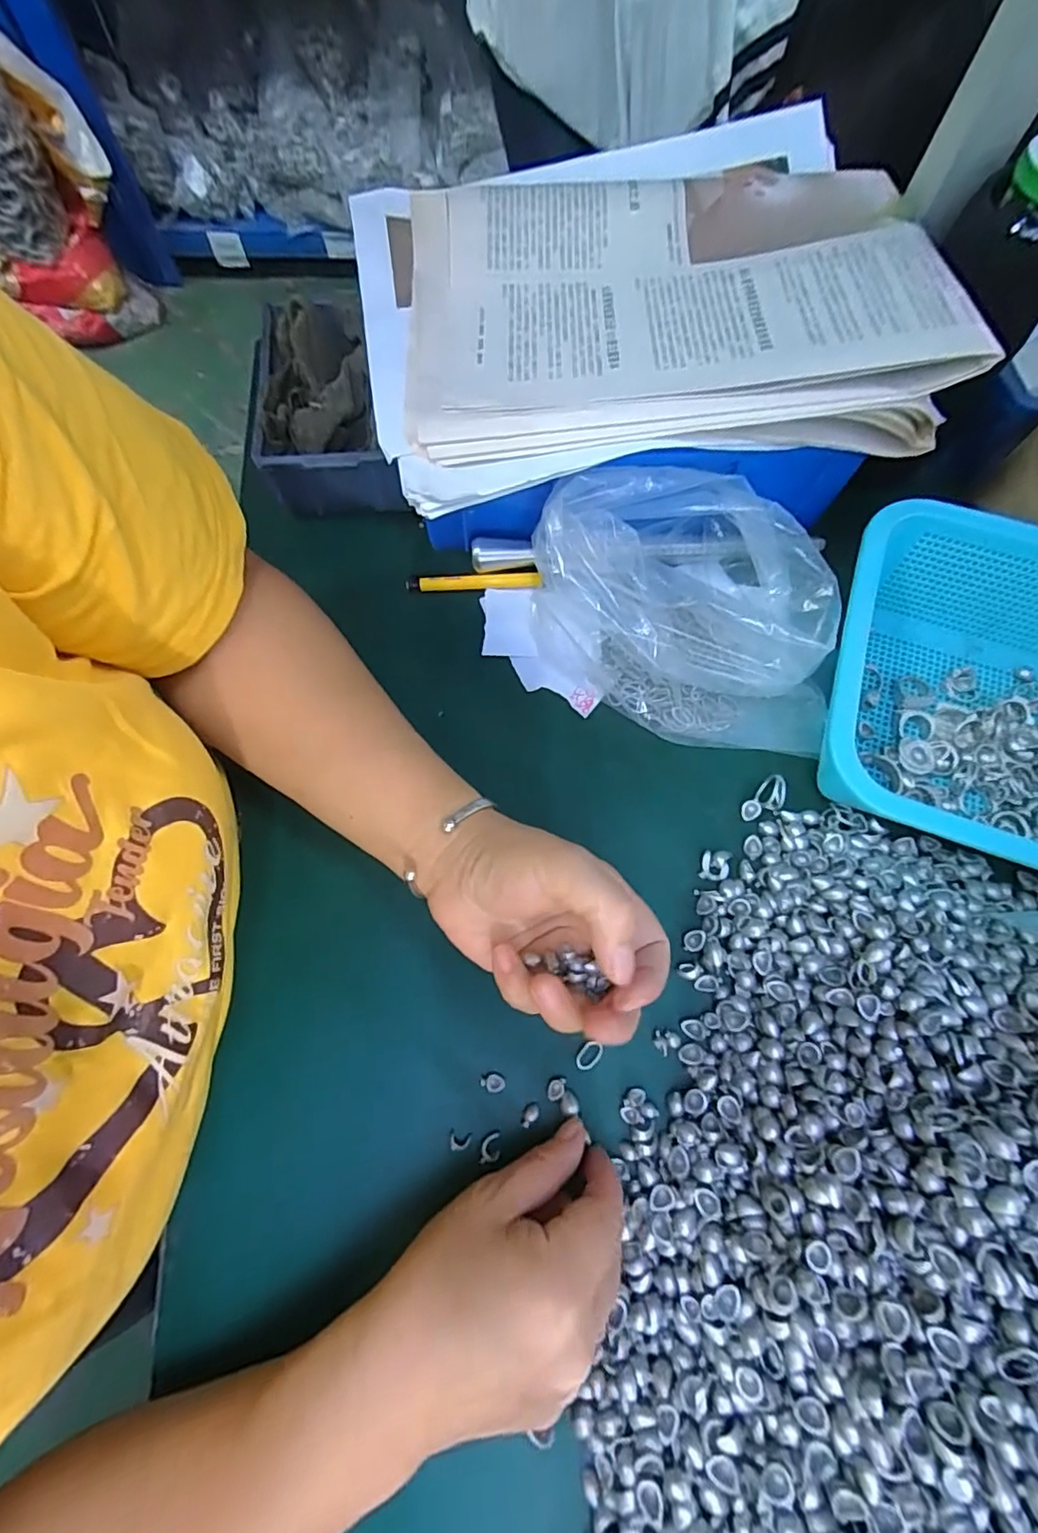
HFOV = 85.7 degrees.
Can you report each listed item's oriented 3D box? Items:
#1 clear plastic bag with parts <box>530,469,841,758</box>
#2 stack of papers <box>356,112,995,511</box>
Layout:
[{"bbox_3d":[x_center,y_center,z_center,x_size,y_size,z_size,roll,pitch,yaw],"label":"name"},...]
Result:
[{"bbox_3d":[0.099,-0.092,0.332,0.183,0.077,0.131,7,71,1],"label":"clear plastic bag with parts"},{"bbox_3d":[0.062,-0.272,0.313,0.300,0.053,0.245,-8,72,-4],"label":"stack of papers"}]

